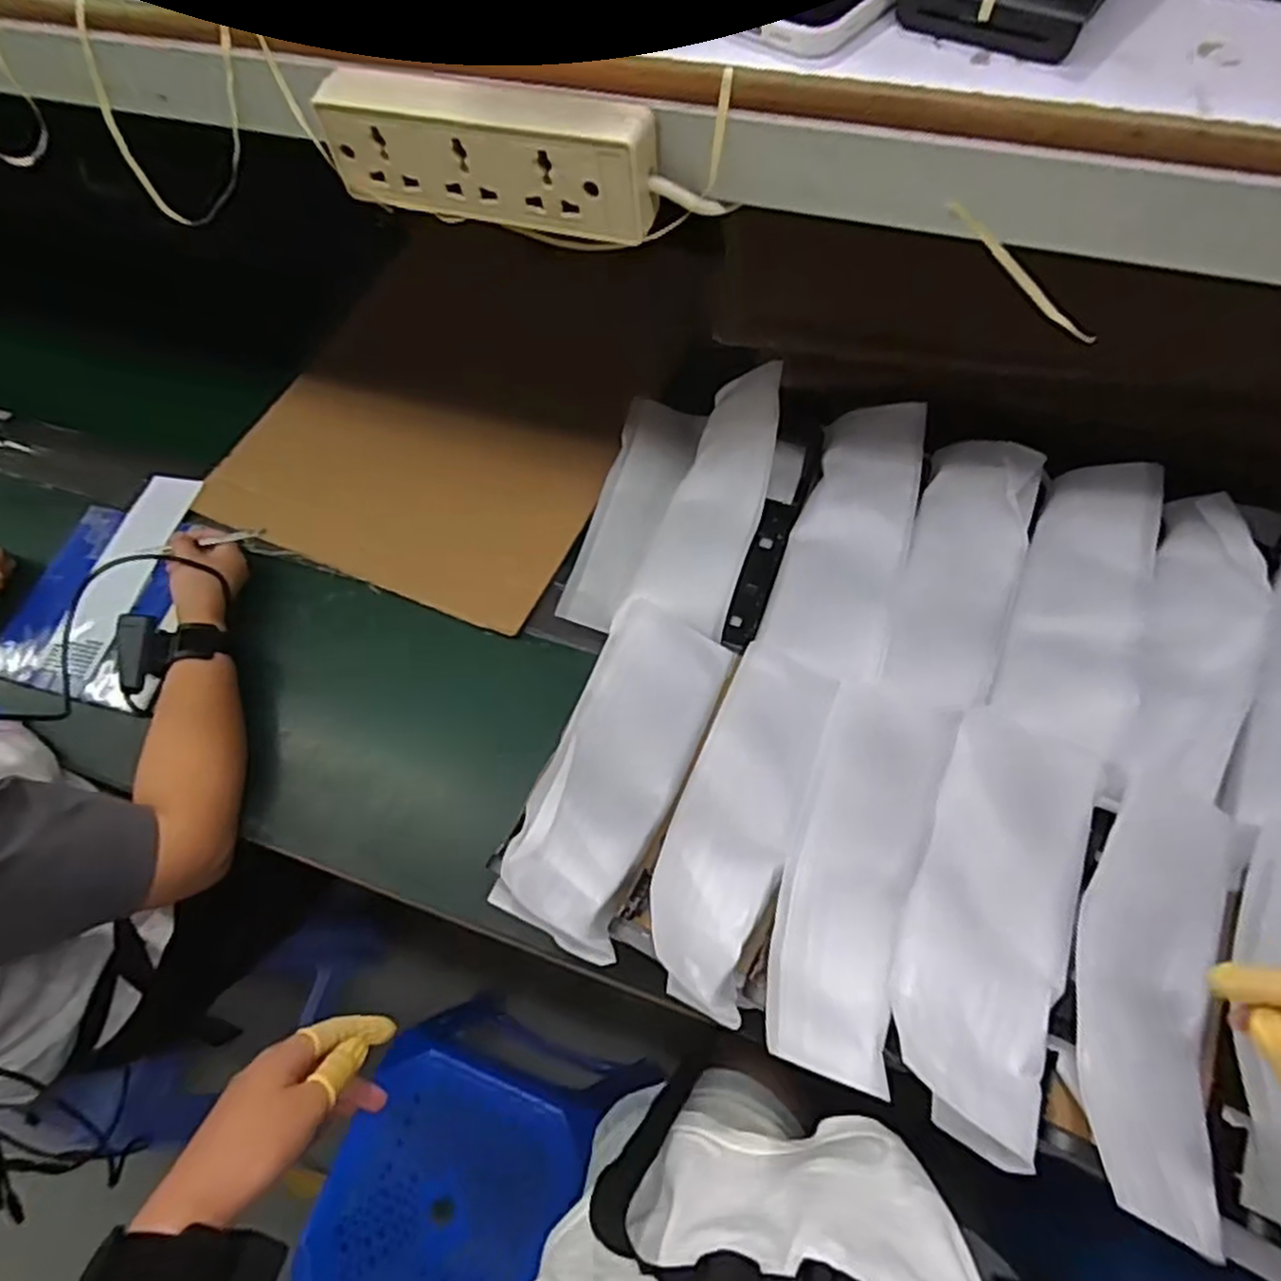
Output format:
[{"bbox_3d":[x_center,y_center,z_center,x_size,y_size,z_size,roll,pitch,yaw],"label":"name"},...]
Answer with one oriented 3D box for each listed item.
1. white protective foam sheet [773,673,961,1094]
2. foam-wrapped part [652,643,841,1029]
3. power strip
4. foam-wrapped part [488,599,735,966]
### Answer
[{"bbox_3d":[0.140,0.132,0.472,0.079,0.036,0.254,19,63,10],"label":"white protective foam sheet"},{"bbox_3d":[0.067,0.112,0.497,0.079,0.040,0.240,21,64,11],"label":"foam-wrapped part"},{"bbox_3d":[-0.075,-0.239,0.370,0.168,0.058,0.024,18,63,9],"label":"power strip"},{"bbox_3d":[-0.009,0.070,0.521,0.095,0.059,0.270,17,63,9],"label":"foam-wrapped part"}]

